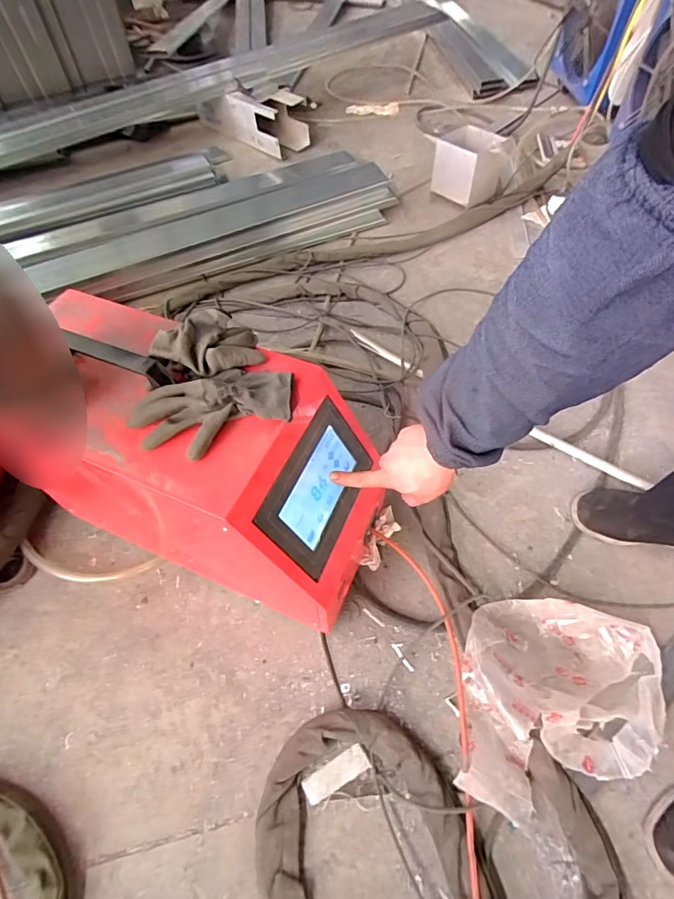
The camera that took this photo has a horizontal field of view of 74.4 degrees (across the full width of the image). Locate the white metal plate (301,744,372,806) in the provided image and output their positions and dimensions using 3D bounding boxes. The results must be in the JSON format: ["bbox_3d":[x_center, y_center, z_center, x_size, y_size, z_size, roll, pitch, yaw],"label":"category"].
[{"bbox_3d":[-0.001,0.476,0.652,0.099,0.004,0.035,-26,59,-14],"label":"white metal plate"}]

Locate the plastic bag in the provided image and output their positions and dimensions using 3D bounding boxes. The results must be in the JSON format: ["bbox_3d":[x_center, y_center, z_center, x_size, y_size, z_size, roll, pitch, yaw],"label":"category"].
[{"bbox_3d":[0.331,0.373,0.656,0.287,0.081,0.287,8,57,7],"label":"plastic bag"}]

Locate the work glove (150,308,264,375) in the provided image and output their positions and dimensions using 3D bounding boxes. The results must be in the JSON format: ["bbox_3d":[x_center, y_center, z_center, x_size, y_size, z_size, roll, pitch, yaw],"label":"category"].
[{"bbox_3d":[-0.174,-0.139,0.593,0.133,0.048,0.076,-24,59,-13],"label":"work glove"}]

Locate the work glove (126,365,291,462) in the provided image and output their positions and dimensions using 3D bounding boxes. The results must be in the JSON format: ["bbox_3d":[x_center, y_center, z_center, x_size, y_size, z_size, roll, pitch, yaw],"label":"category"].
[{"bbox_3d":[-0.150,-0.055,0.549,0.196,0.028,0.106,-24,59,-13],"label":"work glove"}]

